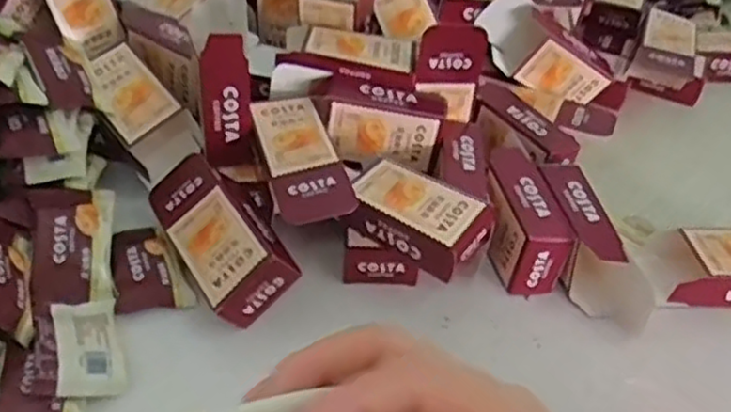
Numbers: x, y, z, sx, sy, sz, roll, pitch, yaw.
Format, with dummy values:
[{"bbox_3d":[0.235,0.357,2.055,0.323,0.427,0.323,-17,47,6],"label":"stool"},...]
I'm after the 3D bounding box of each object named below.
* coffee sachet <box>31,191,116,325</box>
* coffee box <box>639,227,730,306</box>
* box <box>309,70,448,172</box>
[{"bbox_3d":[-0.200,0.032,0.493,0.049,0.010,0.088,5,72,-28],"label":"coffee sachet"},{"bbox_3d":[0.282,0.044,0.545,0.108,0.035,0.068,5,38,-1],"label":"coffee box"},{"bbox_3d":[0.010,-0.070,0.582,0.101,0.056,0.044,9,39,3],"label":"box"}]

